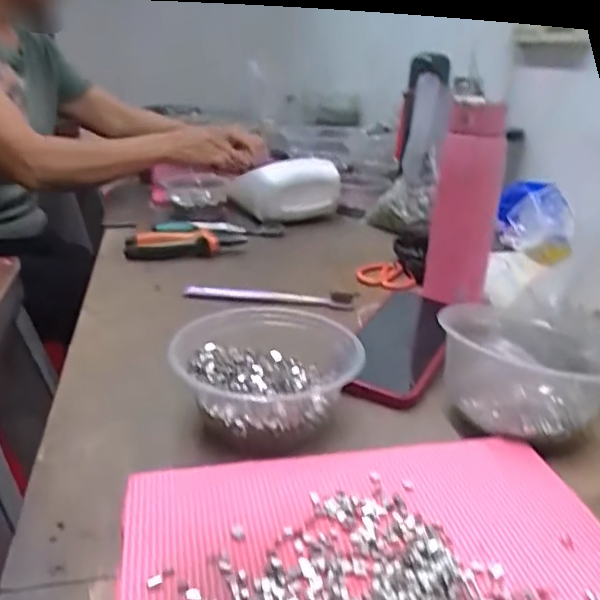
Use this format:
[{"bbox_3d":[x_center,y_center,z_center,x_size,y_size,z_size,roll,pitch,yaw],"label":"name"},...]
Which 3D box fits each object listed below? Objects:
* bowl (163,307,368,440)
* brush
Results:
[{"bbox_3d":[-0.025,0.054,0.455,0.131,0.054,0.123,1,23,0],"label":"bowl"},{"bbox_3d":[-0.035,-0.004,0.656,0.181,0.014,0.018,2,23,2],"label":"brush"}]

